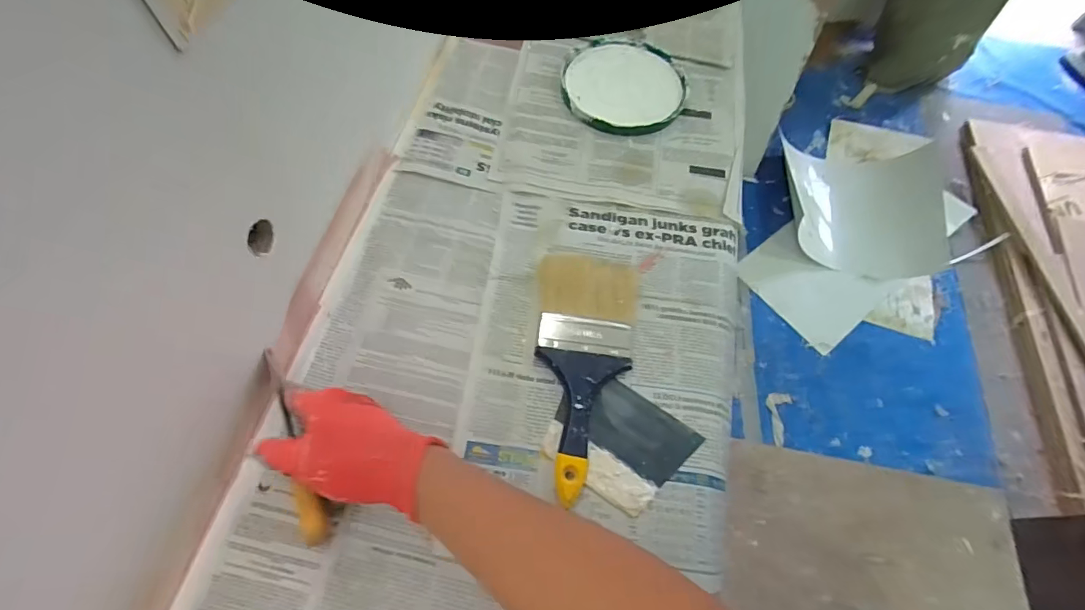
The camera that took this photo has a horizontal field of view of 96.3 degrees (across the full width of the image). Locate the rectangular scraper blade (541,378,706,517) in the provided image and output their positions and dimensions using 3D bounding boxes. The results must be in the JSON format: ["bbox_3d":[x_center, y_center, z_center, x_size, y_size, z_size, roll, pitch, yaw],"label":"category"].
[{"bbox_3d":[0.074,0.128,0.463,0.124,0.011,0.103,34,67,12],"label":"rectangular scraper blade"}]

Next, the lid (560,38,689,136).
[{"bbox_3d":[0.110,-0.306,0.666,0.166,0.009,0.167,1,64,-3],"label":"lid"}]

